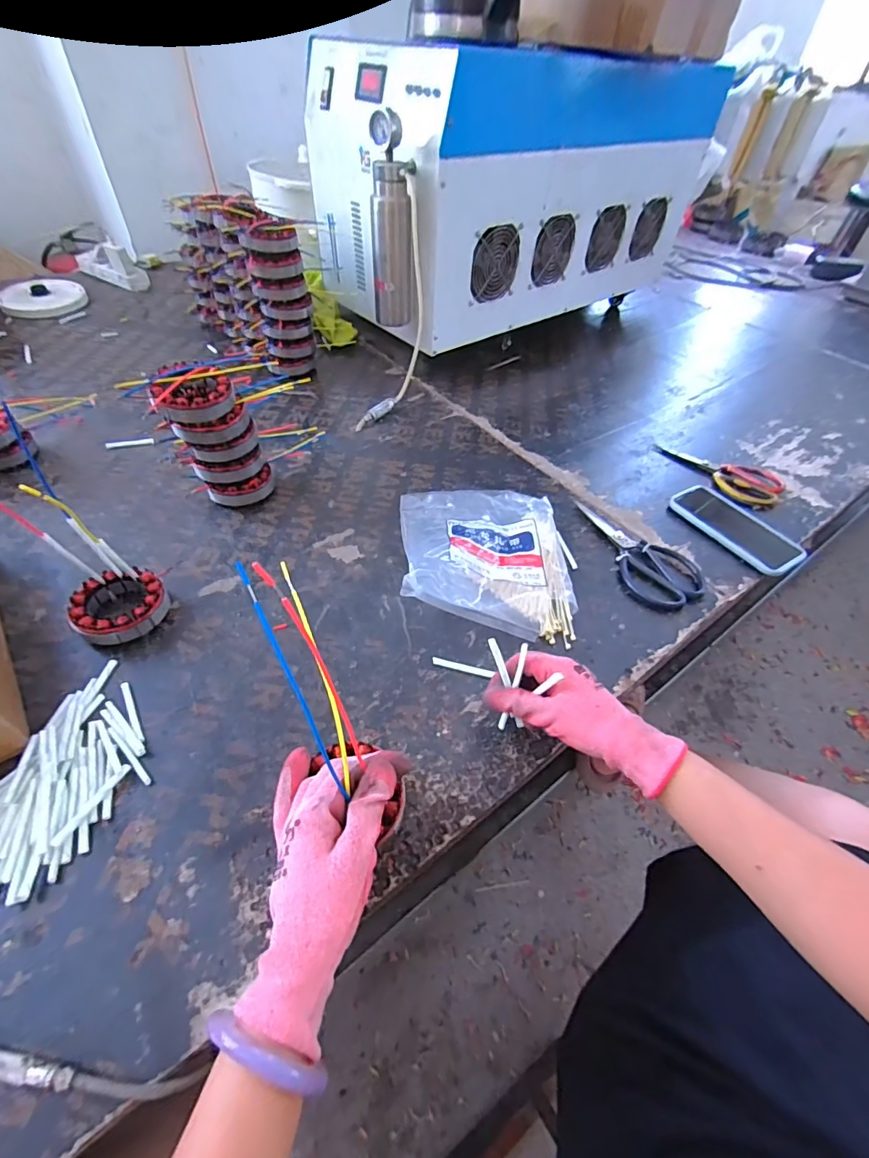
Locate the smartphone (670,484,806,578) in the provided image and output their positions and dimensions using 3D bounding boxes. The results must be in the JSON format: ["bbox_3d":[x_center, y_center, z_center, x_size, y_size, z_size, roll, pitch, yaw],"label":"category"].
[{"bbox_3d":[0.411,-0.070,0.652,0.080,0.013,0.169,-25,55,-24],"label":"smartphone"}]

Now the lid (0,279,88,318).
[{"bbox_3d":[-0.832,-0.597,1.013,0.162,0.038,0.140,-25,55,-24],"label":"lid"}]

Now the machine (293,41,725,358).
[{"bbox_3d":[0.188,-0.773,0.954,0.815,0.358,0.365,-25,55,-24],"label":"machine"}]

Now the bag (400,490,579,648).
[{"bbox_3d":[0.062,-0.047,0.569,0.199,0.068,0.244,3,48,-2],"label":"bag"}]

